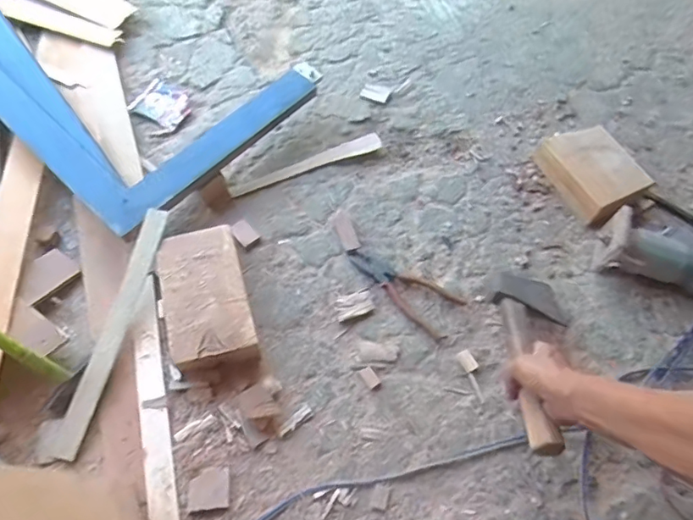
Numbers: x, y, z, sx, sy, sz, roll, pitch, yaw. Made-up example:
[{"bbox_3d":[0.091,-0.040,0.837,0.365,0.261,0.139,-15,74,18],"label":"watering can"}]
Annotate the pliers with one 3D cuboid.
[{"bbox_3d":[0.087,0.045,0.839,0.200,0.019,0.081,30,67,13],"label":"pliers"}]

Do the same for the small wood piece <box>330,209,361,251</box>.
[{"bbox_3d":[-0.003,-0.052,0.893,0.031,0.007,0.080,-23,67,-12],"label":"small wood piece"}]

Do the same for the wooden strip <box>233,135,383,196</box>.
[{"bbox_3d":[-0.071,-0.173,0.952,0.294,0.008,0.031,-23,67,-12],"label":"wooden strip"}]

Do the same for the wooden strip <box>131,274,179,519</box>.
[{"bbox_3d":[-0.270,0.205,0.720,0.043,0.015,0.371,-12,65,-7],"label":"wooden strip"}]

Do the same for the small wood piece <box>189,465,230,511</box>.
[{"bbox_3d":[-0.182,0.305,0.686,0.049,0.012,0.050,-5,64,-4],"label":"small wood piece"}]

